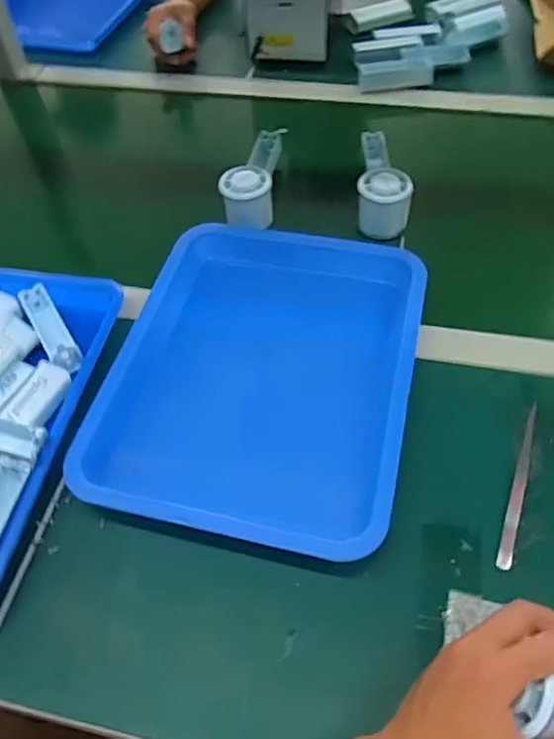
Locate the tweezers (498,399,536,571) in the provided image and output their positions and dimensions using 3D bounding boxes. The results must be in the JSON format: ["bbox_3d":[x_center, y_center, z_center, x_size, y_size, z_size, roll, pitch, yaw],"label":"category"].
[{"bbox_3d":[0.196,0.091,0.473,0.012,0.014,0.142,17,56,16],"label":"tweezers"}]

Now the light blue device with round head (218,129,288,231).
[{"bbox_3d":[-0.027,-0.237,0.695,0.053,0.056,0.150,4,53,7],"label":"light blue device with round head"}]

